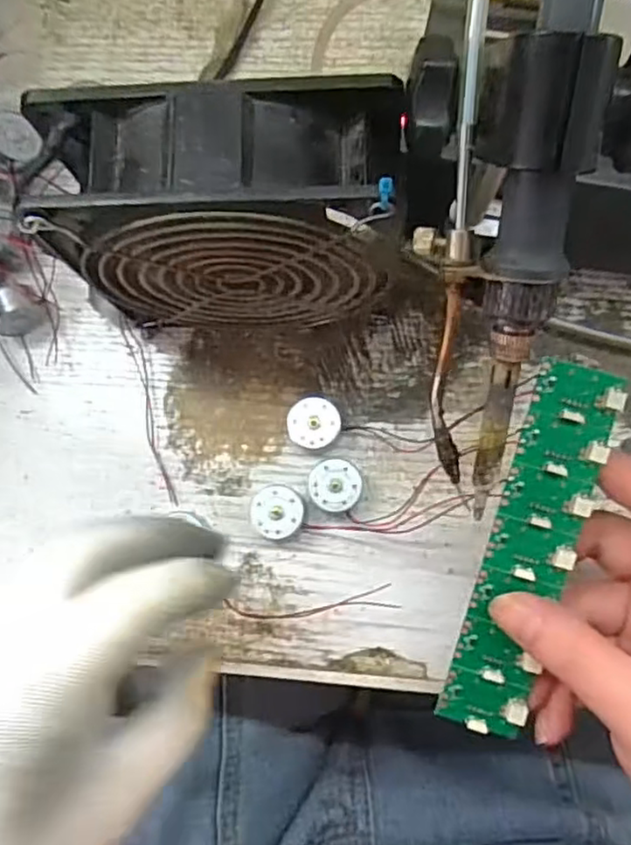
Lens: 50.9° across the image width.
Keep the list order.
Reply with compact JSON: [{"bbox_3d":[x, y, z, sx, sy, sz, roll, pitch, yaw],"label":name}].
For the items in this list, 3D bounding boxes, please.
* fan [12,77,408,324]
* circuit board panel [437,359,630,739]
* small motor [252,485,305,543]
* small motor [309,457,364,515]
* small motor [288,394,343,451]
[{"bbox_3d":[-0.032,-0.071,0.257,0.124,0.120,0.049,-1,81,3],"label":"fan"},{"bbox_3d":[0.079,0.047,0.241,0.030,0.006,0.138,17,93,6],"label":"circuit board panel"},{"bbox_3d":[-0.016,0.040,0.292,0.023,0.014,0.023,-3,81,3],"label":"small motor"},{"bbox_3d":[0.009,0.028,0.293,0.023,0.014,0.024,-2,81,3],"label":"small motor"},{"bbox_3d":[0.000,0.001,0.299,0.024,0.015,0.024,0,81,3],"label":"small motor"}]

